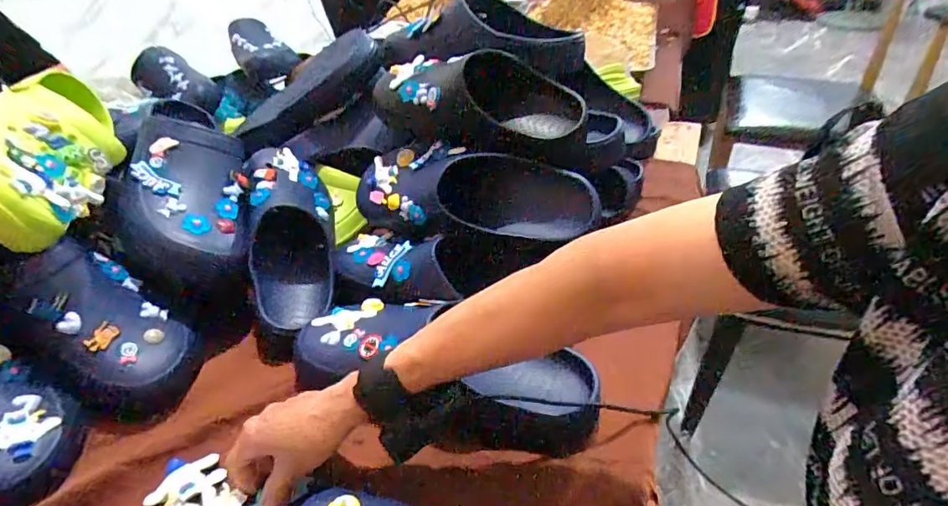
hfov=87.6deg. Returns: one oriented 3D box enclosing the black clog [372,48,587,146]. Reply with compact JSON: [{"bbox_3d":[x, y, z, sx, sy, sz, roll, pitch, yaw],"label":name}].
[{"bbox_3d":[0.001,-0.183,0.580,0.242,0.094,0.084,4,38,12],"label":"black clog"}]

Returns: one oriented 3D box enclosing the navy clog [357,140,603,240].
[{"bbox_3d":[-0.008,-0.070,0.576,0.295,0.084,0.098,11,40,20],"label":"navy clog"}]

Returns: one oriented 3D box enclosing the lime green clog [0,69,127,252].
[{"bbox_3d":[-0.439,-0.118,0.506,0.111,0.089,0.279,-24,41,-23],"label":"lime green clog"}]

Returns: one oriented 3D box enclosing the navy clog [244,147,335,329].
[{"bbox_3d":[-0.219,-0.027,0.600,0.094,0.084,0.251,-10,70,-7],"label":"navy clog"}]

